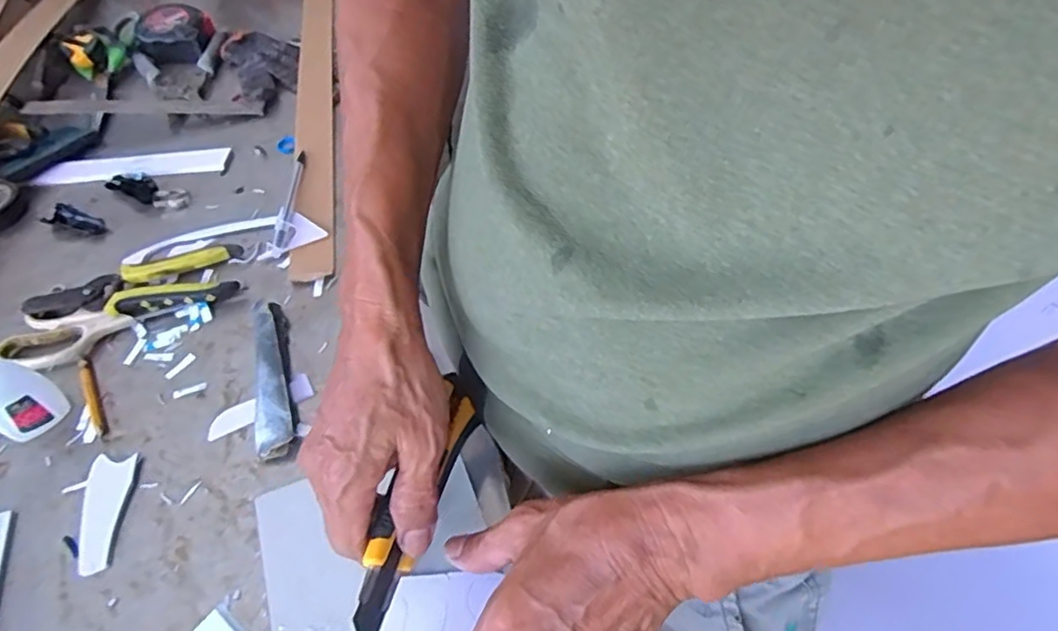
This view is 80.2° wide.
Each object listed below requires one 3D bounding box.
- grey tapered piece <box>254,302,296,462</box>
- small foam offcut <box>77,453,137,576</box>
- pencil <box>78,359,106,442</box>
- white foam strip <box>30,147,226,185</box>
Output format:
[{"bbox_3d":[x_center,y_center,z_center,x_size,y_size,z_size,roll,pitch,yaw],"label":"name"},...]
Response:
[{"bbox_3d":[-0.194,0.045,0.476,0.029,0.017,0.133,-15,54,-7],"label":"grey tapered piece"},{"bbox_3d":[-0.290,0.132,0.421,0.030,0.006,0.078,-6,53,0],"label":"small foam offcut"},{"bbox_3d":[-0.334,0.059,0.477,0.009,0.009,0.084,-29,56,-17],"label":"pencil"},{"bbox_3d":[-0.412,-0.154,0.651,0.191,0.007,0.041,-7,53,-1],"label":"white foam strip"}]

